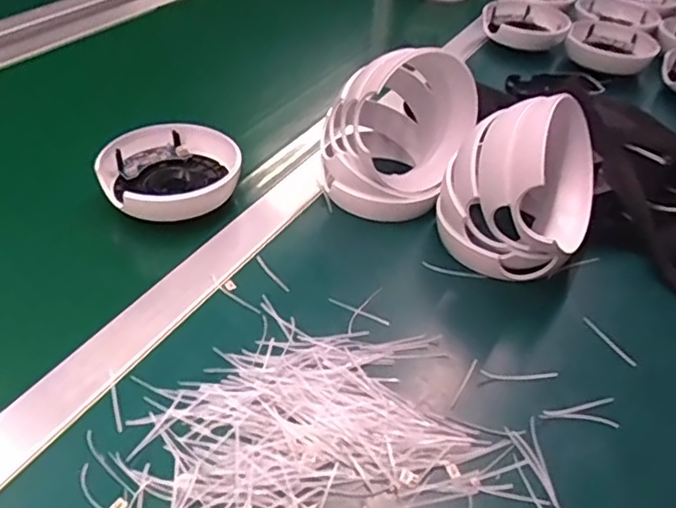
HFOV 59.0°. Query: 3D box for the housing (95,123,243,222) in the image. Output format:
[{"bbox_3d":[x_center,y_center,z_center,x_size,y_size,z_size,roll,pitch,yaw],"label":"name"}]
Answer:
[{"bbox_3d":[-0.142,-0.066,0.512,0.109,0.043,0.108,3,41,-3],"label":"housing"}]

